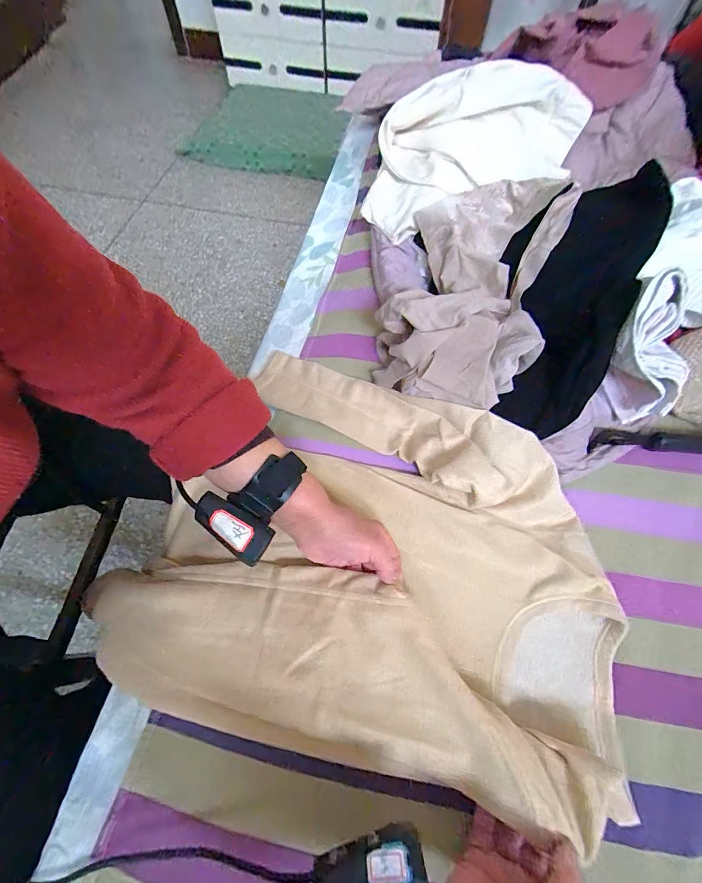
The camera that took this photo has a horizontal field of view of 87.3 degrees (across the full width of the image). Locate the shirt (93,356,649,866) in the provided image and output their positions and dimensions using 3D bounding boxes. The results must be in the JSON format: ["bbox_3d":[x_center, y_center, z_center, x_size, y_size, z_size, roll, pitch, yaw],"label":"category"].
[{"bbox_3d":[0.023,0.127,0.392,0.496,0.088,0.391,25,66,10],"label":"shirt"}]

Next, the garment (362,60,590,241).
[{"bbox_3d":[0.168,-0.435,0.540,0.316,0.125,0.191,-15,66,-8],"label":"garment"}]

